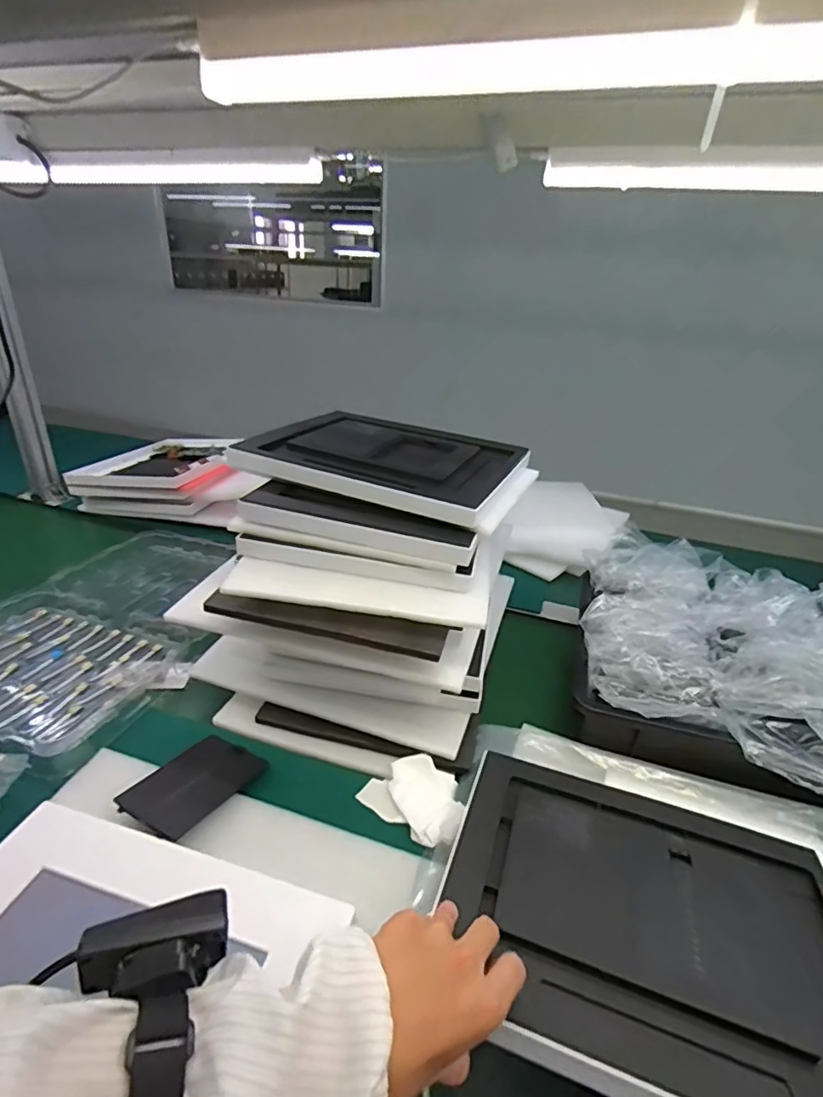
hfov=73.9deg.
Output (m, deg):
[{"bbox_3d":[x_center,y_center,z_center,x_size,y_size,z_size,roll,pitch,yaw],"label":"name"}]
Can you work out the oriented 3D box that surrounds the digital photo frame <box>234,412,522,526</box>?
[{"bbox_3d":[-0.027,-0.112,0.665,0.296,0.027,0.228,12,29,15],"label":"digital photo frame"}]

